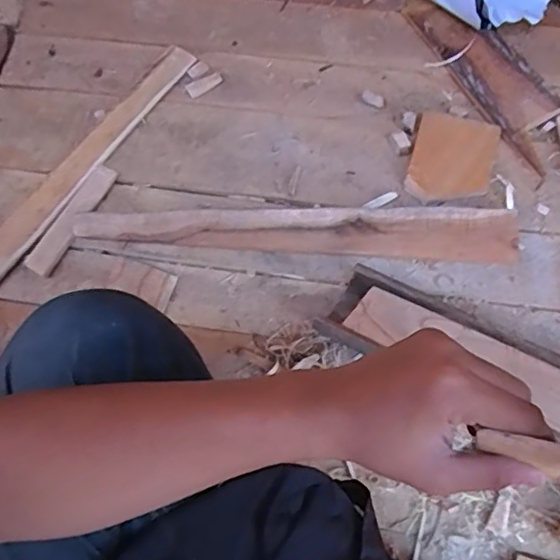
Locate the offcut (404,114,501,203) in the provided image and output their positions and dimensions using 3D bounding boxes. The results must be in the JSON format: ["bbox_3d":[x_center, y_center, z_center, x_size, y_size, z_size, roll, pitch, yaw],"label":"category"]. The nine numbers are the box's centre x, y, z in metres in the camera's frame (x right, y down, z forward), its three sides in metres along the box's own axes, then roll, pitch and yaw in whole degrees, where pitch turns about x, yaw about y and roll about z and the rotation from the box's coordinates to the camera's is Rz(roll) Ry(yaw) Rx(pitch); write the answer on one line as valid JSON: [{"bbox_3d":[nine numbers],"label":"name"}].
[{"bbox_3d":[0.202,-0.141,0.688,0.096,0.010,0.112,13,69,8],"label":"offcut"}]

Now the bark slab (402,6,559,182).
[{"bbox_3d":[0.262,-0.252,0.725,0.079,0.022,0.264,-30,70,-9],"label":"bark slab"}]

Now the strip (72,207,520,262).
[{"bbox_3d":[0.016,-0.058,0.664,0.491,0.025,0.050,2,68,3],"label":"strip"}]

